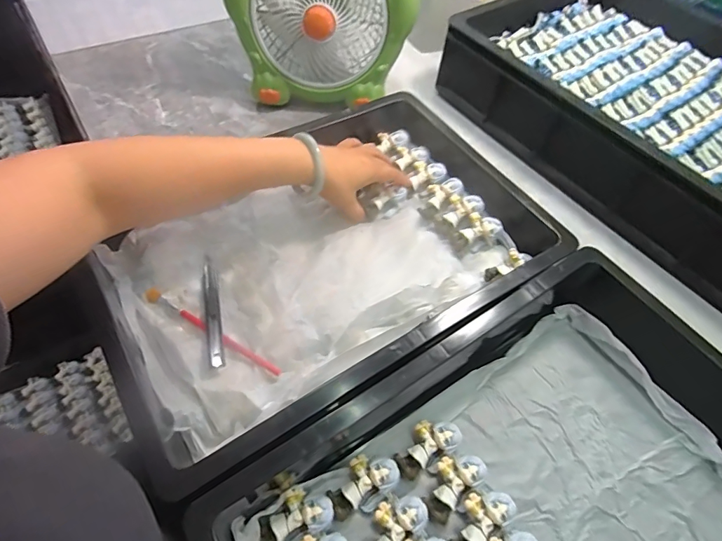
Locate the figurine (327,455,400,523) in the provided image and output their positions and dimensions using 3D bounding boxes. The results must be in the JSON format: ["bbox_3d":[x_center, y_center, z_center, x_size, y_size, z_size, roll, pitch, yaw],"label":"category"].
[{"bbox_3d":[0.002,0.186,0.373,0.062,0.022,0.038,-37,66,-26],"label":"figurine"}]

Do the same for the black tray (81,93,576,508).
[{"bbox_3d":[-0.029,-0.026,0.494,0.478,0.045,0.296,-27,62,-22],"label":"black tray"}]

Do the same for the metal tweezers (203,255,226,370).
[{"bbox_3d":[-0.150,0.040,0.437,0.015,0.014,0.127,-10,57,-12],"label":"metal tweezers"}]

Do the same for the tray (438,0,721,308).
[{"bbox_3d":[0.445,-0.237,0.655,0.393,0.115,0.577,-30,63,-23],"label":"tray"}]

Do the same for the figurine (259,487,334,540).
[{"bbox_3d":[-0.055,0.204,0.354,0.060,0.022,0.038,-23,60,-20],"label":"figurine"}]

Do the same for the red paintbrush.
[{"bbox_3d":[-0.150,0.059,0.429,0.168,0.007,0.012,28,57,14],"label":"red paintbrush"}]

